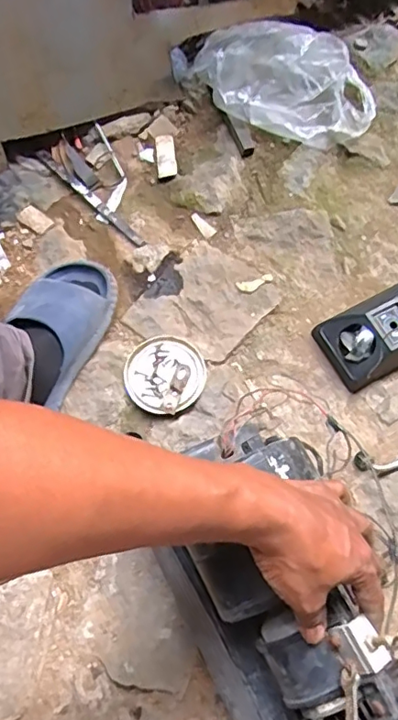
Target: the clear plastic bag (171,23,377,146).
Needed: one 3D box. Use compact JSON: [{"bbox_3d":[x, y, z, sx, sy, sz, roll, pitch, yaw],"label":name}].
[{"bbox_3d":[0.122,-0.422,0.846,0.321,0.118,0.144,1,71,-1],"label":"clear plastic bag"}]

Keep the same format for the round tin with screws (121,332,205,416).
[{"bbox_3d":[-0.045,0.018,0.732,0.105,0.015,0.103,1,71,-2],"label":"round tin with screws"}]

